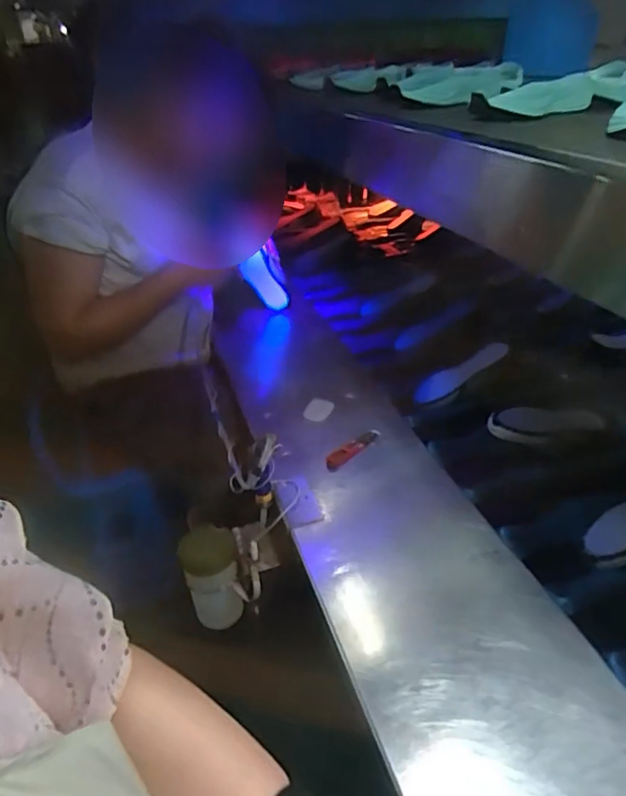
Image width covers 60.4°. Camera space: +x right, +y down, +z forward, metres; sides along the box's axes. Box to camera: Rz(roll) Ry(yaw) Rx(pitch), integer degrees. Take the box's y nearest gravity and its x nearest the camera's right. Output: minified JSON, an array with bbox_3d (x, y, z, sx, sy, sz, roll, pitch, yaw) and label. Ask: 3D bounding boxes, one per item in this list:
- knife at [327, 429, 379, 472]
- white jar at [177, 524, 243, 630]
[{"bbox_3d":[0.059,0.077,0.802,0.111,0.011,0.028,-30,42,-35],"label":"knife"},{"bbox_3d":[-0.139,0.252,0.747,0.072,0.145,0.068,-2,34,1],"label":"white jar"}]

